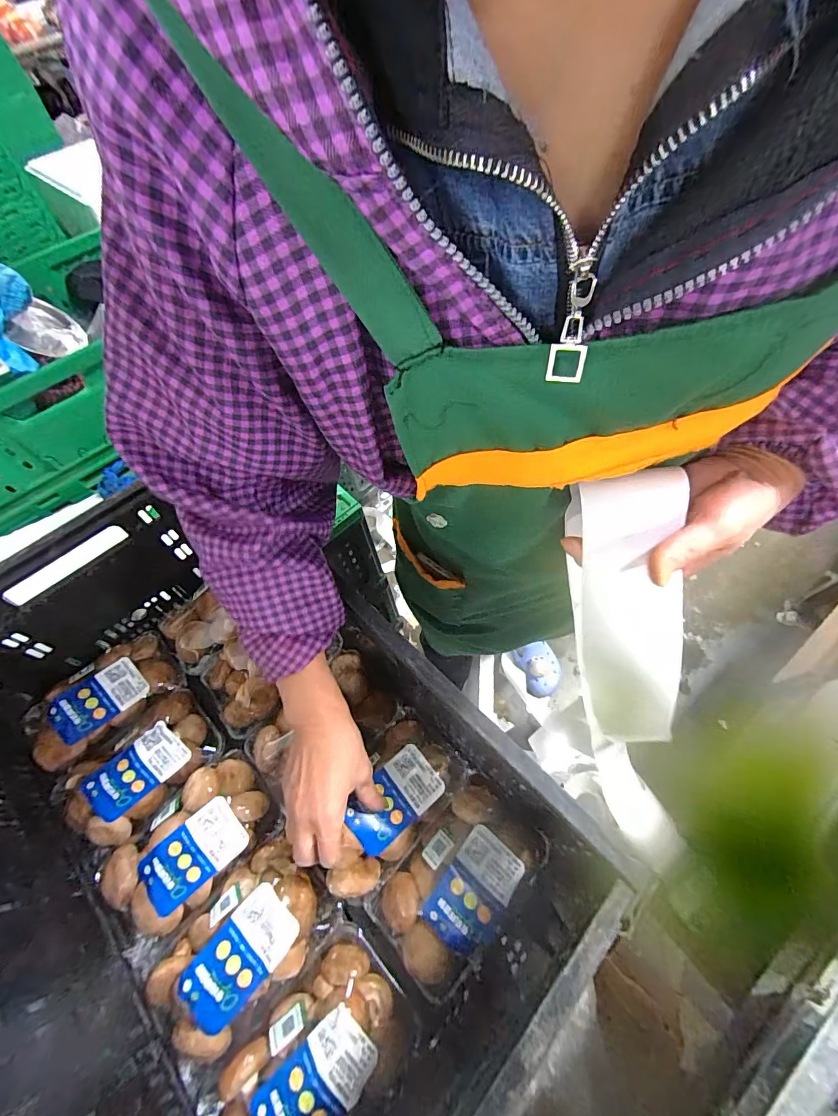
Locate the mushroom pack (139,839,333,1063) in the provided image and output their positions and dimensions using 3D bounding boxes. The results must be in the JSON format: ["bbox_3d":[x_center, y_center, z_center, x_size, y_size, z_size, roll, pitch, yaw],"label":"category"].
[{"bbox_3d":[-0.178,0.380,0.415,0.176,0.064,0.110,-41,65,-18],"label":"mushroom pack"}]

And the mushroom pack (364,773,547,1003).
[{"bbox_3d":[0.038,0.321,0.424,0.105,0.053,0.171,38,69,23],"label":"mushroom pack"}]

